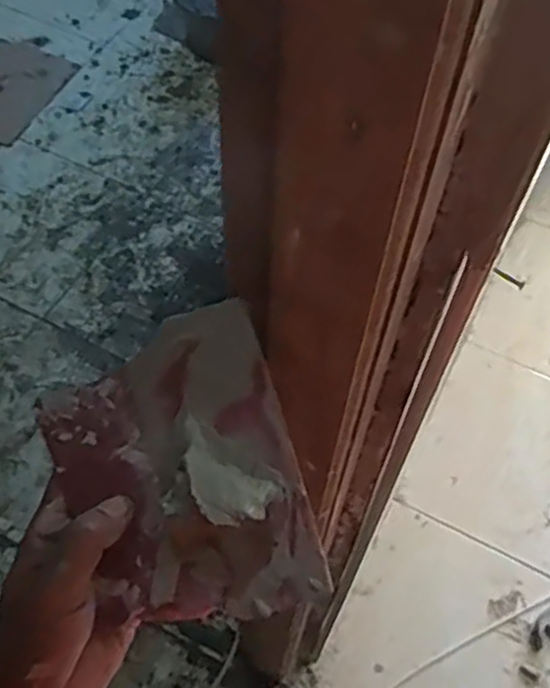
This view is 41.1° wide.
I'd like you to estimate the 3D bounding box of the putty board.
[{"bbox_3d":[-0.054,0.073,0.403,0.128,0.023,0.165,-20,77,3],"label":"putty board"}]

